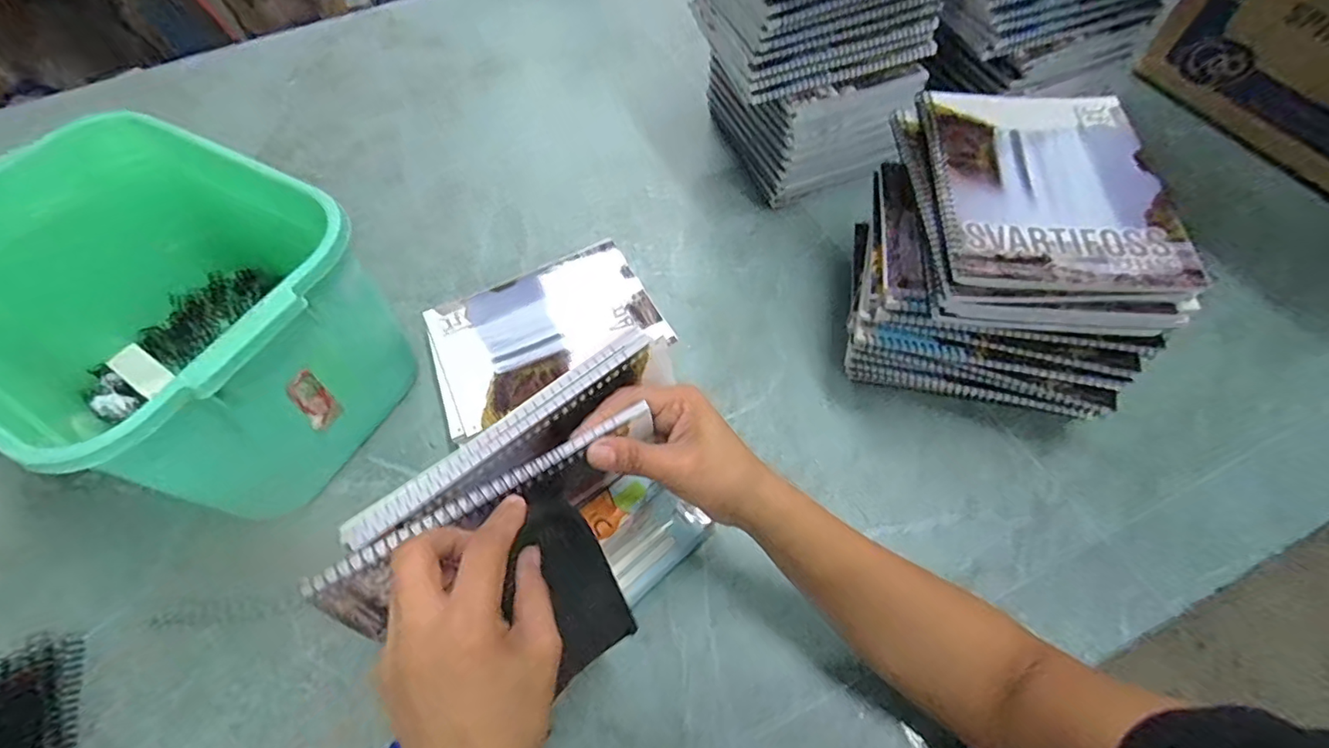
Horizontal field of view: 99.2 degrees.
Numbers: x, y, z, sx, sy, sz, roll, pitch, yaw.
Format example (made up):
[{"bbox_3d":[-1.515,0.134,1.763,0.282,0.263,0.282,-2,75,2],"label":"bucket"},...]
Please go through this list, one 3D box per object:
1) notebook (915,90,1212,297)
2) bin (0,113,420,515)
[{"bbox_3d":[0.263,-0.136,0.397,0.147,0.012,0.190,2,59,6],"label":"notebook"},{"bbox_3d":[-0.405,-0.040,0.482,0.339,0.194,0.229,25,64,17],"label":"bin"}]

